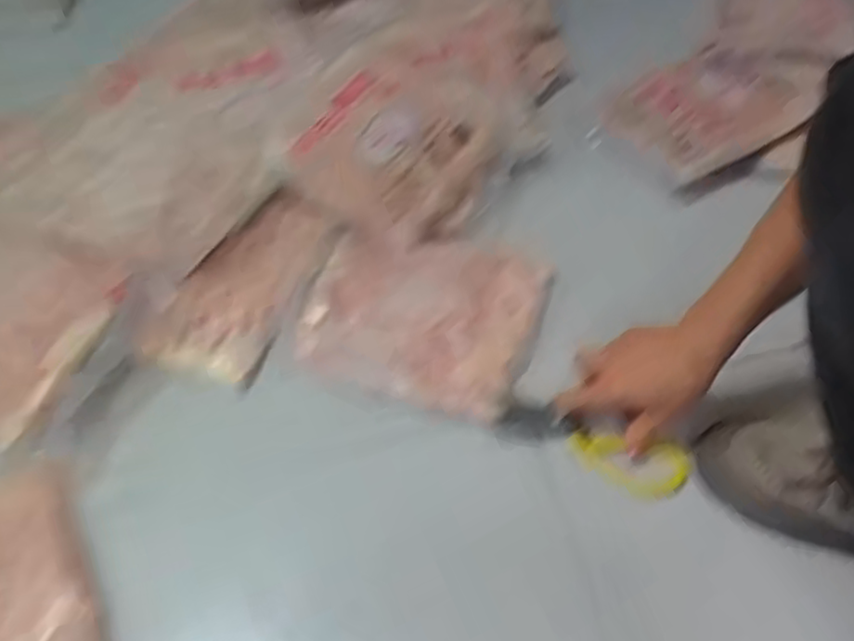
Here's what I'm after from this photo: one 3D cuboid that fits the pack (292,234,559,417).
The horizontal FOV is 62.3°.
[{"bbox_3d":[-0.012,-0.013,0.757,0.252,0.029,0.215,13,54,13],"label":"pack"}]

